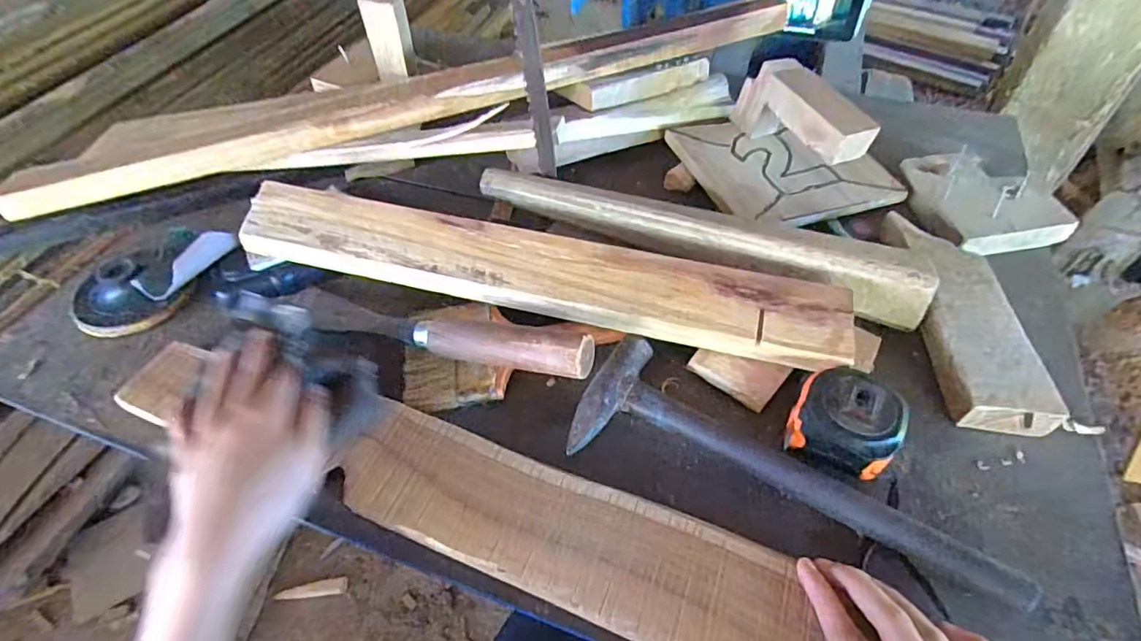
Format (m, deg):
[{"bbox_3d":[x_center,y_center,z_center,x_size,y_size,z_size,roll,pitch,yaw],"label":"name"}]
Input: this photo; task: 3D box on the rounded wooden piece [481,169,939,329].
[{"bbox_3d":[0.096,-0.068,0.450,0.356,0.039,0.048,15,52,14],"label":"rounded wooden piece"}]

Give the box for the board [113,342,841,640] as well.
[{"bbox_3d":[-0.075,0.099,0.340,0.467,0.013,0.071,18,53,14],"label":"board"}]

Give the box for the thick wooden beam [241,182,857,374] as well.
[{"bbox_3d":[-0.034,-0.039,0.420,0.461,0.028,0.064,11,52,11],"label":"thick wooden beam"}]

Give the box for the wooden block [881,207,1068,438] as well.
[{"bbox_3d":[0.292,-0.008,0.418,0.060,0.029,0.189,0,50,2],"label":"wooden block"}]

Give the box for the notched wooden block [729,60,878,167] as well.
[{"bbox_3d":[0.206,-0.184,0.502,0.040,0.067,0.128,-21,53,-15],"label":"notched wooden block"}]

